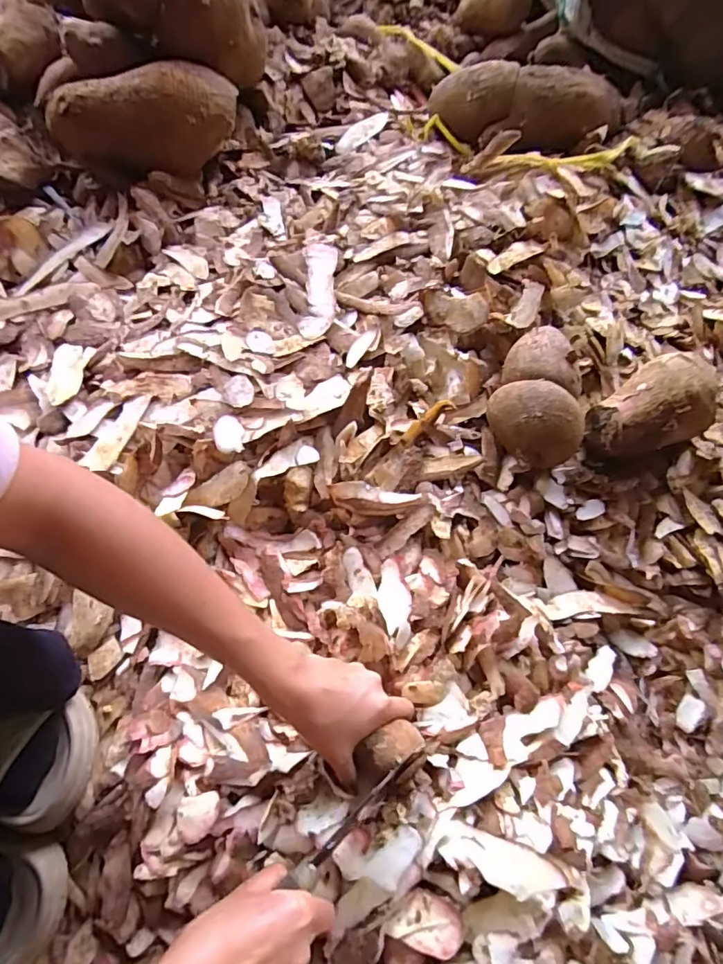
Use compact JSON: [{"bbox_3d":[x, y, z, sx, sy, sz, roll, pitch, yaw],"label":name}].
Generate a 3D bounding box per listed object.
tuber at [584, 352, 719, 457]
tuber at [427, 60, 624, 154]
[{"bbox_3d":[0.284,-0.074,0.507,0.125,0.060,0.078,-32,54,22],"label":"tuber"},{"bbox_3d":[0.234,-0.549,0.740,0.271,0.092,0.084,17,65,2],"label":"tuber"}]

